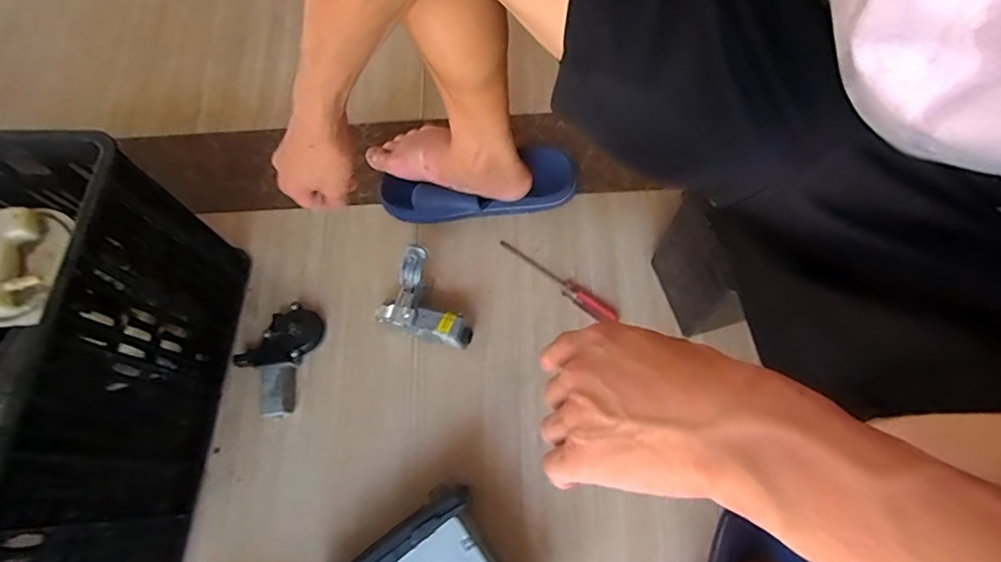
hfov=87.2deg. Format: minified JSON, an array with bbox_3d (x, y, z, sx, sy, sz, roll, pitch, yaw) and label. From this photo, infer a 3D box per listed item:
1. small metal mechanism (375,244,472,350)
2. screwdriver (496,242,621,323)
[{"bbox_3d":[-0.086,0.035,0.695,0.121,0.083,0.102,26,74,12],"label":"small metal mechanism"},{"bbox_3d":[0.077,-0.004,0.733,0.193,0.025,0.025,38,77,15],"label":"screwdriver"}]

